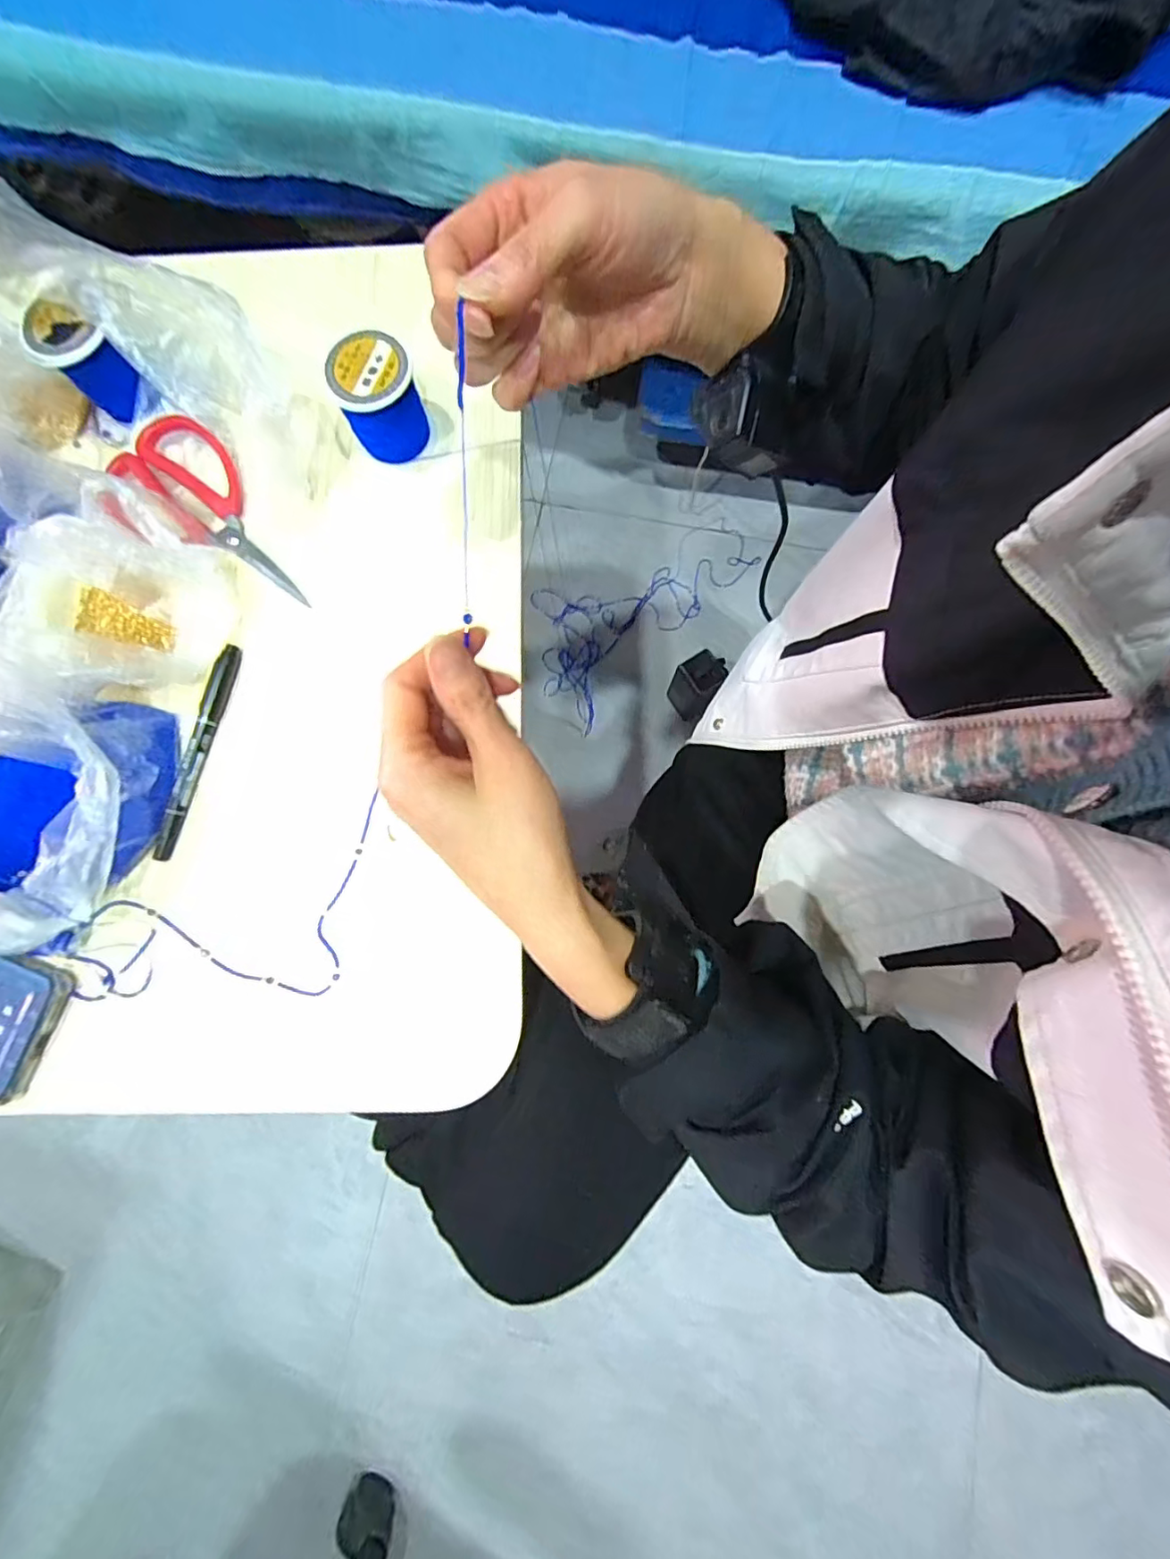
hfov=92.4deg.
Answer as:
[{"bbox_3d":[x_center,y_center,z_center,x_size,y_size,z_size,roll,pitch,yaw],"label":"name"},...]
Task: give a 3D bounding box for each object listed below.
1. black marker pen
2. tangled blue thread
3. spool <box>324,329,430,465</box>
[{"bbox_3d":[-0.242,-0.018,0.351,0.013,0.010,0.136,12,80,1],"label":"black marker pen"},{"bbox_3d":[0.070,-0.286,0.890,0.203,0.025,0.394,44,82,7],"label":"tangled blue thread"},{"bbox_3d":[-0.130,-0.241,0.357,0.049,0.051,0.051,0,80,-1],"label":"spool"}]

